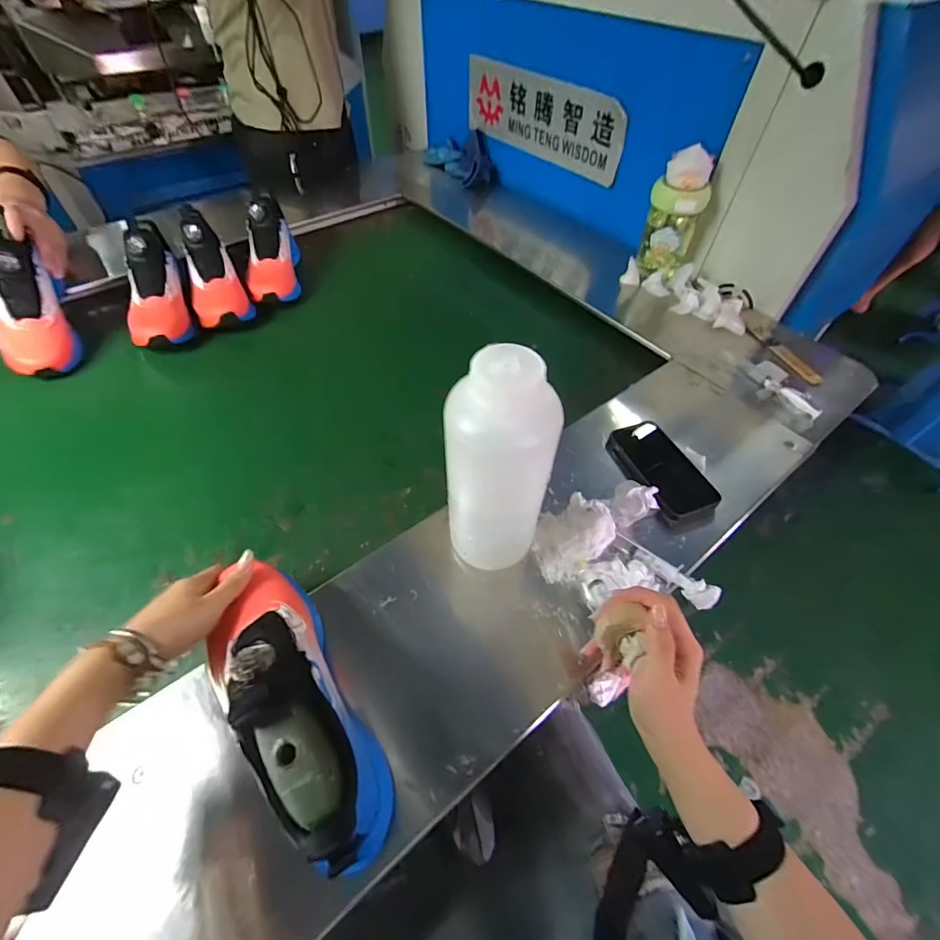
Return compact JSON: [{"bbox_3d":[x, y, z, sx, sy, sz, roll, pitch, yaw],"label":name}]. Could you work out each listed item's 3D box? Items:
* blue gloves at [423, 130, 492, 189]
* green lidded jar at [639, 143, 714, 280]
[{"bbox_3d":[-0.032,-0.809,1.133,0.087,0.110,0.230,-32,60,-22],"label":"blue gloves"},{"bbox_3d":[0.365,-0.455,0.778,0.093,0.193,0.081,22,56,15],"label":"green lidded jar"}]

